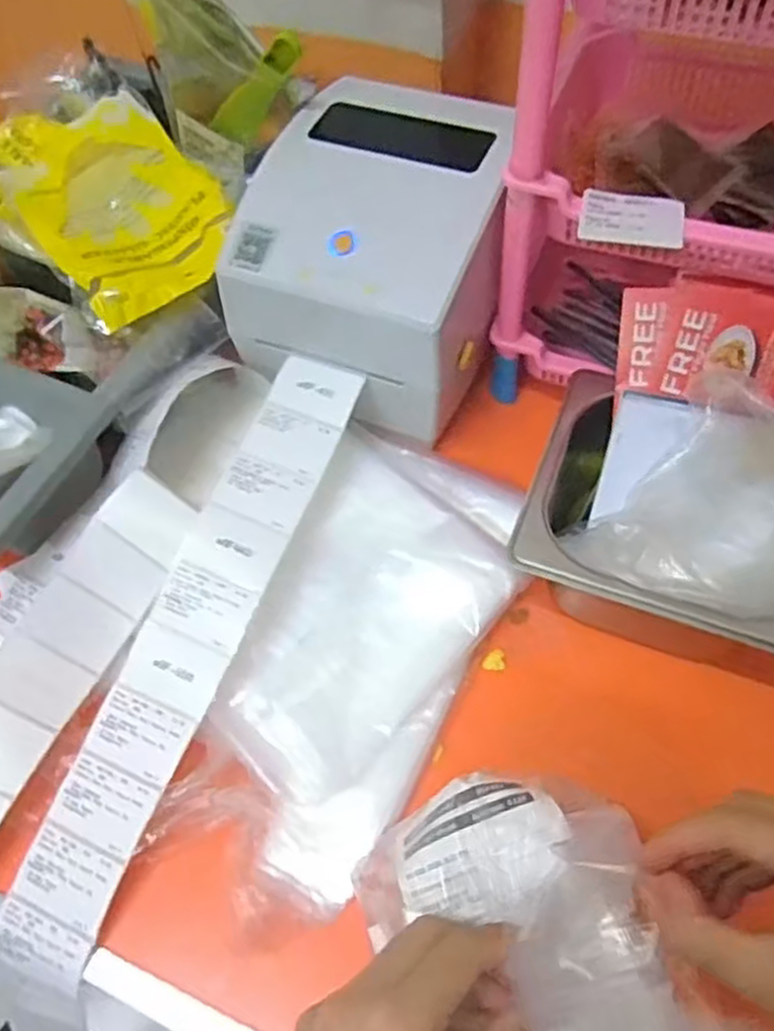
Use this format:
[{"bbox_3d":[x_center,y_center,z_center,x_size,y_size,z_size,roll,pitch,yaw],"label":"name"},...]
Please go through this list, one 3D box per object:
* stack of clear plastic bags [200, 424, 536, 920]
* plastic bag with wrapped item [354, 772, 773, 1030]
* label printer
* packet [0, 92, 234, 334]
[{"bbox_3d":[-0.012,0.084,0.498,0.144,0.039,0.309,18,61,14],"label":"stack of clear plastic bags"},{"bbox_3d":[0.073,0.195,0.314,0.114,0.037,0.172,-24,60,-11],"label":"plastic bag with wrapped item"},{"bbox_3d":[-0.007,-0.183,0.563,0.168,0.150,0.184,21,62,16],"label":"label printer"},{"bbox_3d":[-0.227,-0.246,0.581,0.146,0.048,0.264,-40,64,-19],"label":"packet"}]

